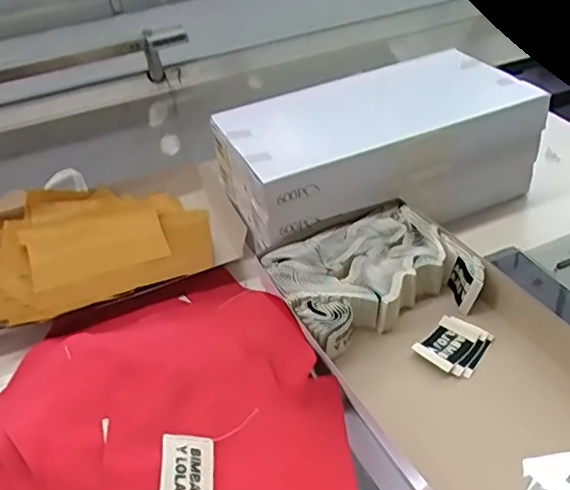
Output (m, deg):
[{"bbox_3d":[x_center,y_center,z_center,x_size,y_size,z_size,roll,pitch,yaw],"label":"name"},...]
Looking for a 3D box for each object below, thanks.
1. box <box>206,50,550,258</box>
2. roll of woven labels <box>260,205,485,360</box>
[{"bbox_3d":[0.094,-0.102,0.630,0.308,0.119,0.162,-20,41,-16],"label":"box"},{"bbox_3d":[0.077,0.031,0.520,0.162,0.043,0.128,-19,41,-16],"label":"roll of woven labels"}]

